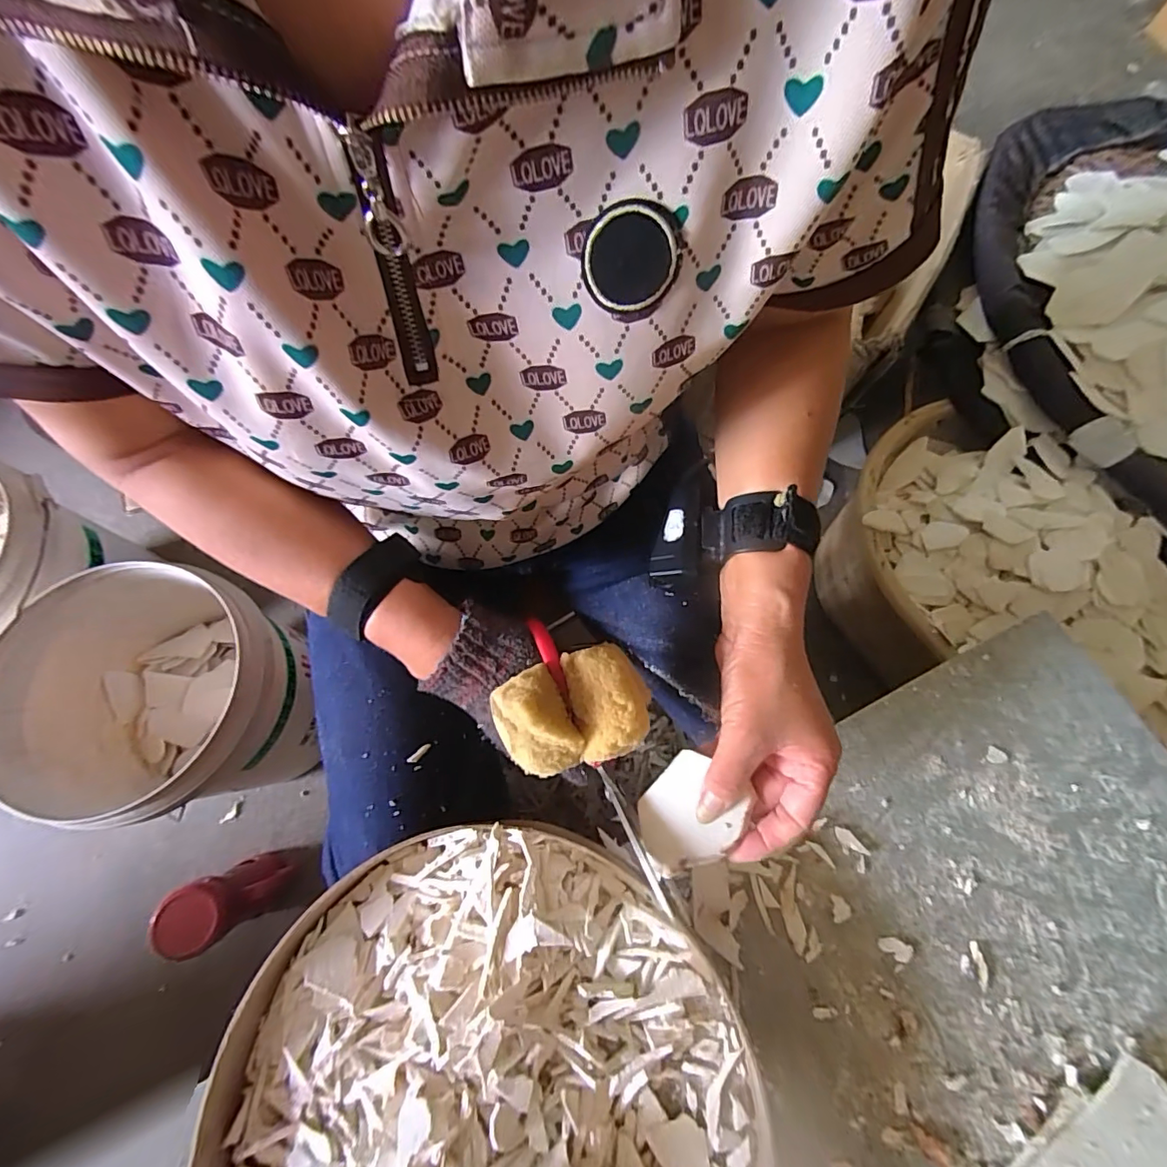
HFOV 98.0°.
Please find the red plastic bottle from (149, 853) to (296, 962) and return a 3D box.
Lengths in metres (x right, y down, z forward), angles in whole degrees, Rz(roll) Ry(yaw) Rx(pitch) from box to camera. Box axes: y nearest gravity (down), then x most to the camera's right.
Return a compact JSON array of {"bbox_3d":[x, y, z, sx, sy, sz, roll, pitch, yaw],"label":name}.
[{"bbox_3d":[-0.476,0.431,0.695,0.095,0.181,0.085,-15,72,-7],"label":"red plastic bottle"}]

